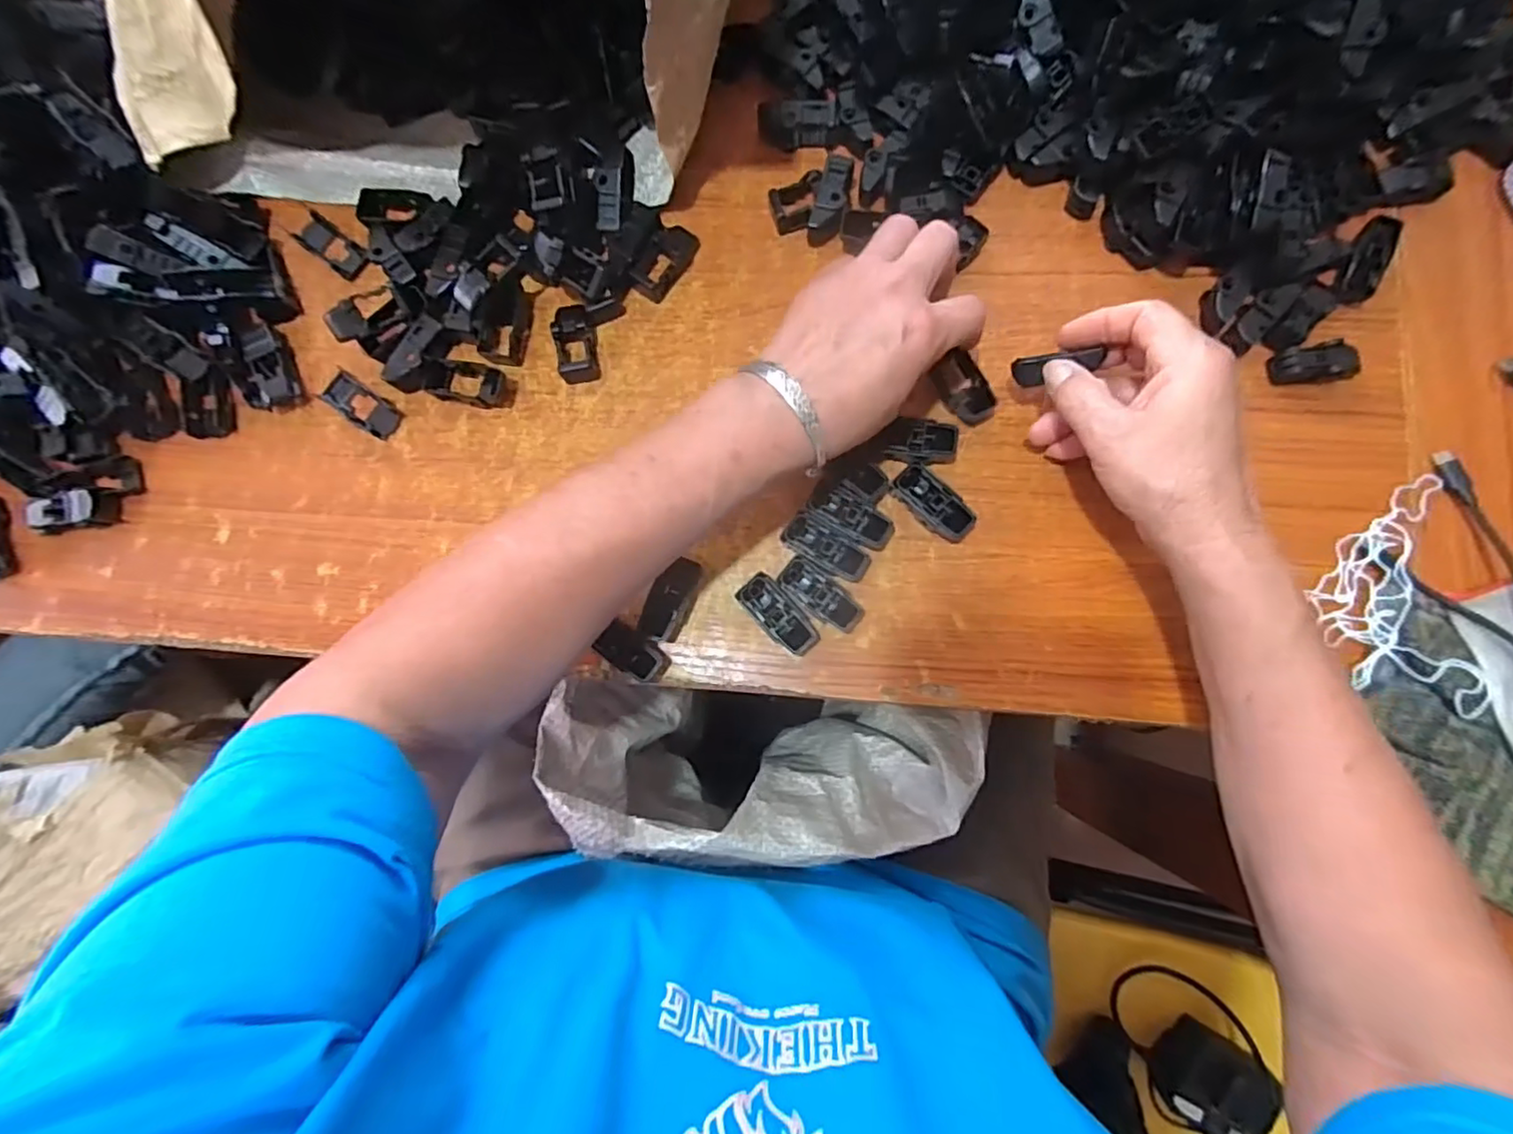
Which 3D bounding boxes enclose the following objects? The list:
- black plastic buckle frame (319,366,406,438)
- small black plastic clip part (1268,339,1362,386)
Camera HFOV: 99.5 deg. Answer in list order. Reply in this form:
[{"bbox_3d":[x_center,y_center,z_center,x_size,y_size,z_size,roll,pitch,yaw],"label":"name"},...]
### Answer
[{"bbox_3d":[-0.249,-0.102,0.403,0.052,0.006,0.023,32,87,6],"label":"black plastic buckle frame"},{"bbox_3d":[0.323,-0.116,0.366,0.046,0.015,0.022,-7,84,3],"label":"small black plastic clip part"}]

